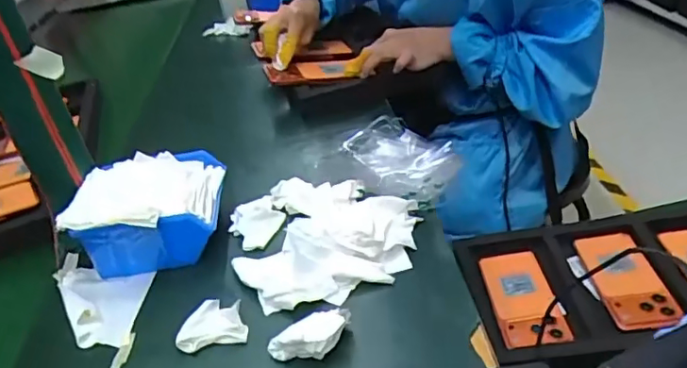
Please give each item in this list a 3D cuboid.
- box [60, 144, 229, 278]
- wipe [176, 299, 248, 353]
[{"bbox_3d":[-0.190,0.025,0.567,0.138,0.070,0.126,-10,31,2],"label":"box"},{"bbox_3d":[-0.109,0.113,0.469,0.056,0.017,0.044,-13,32,-2],"label":"wipe"}]

